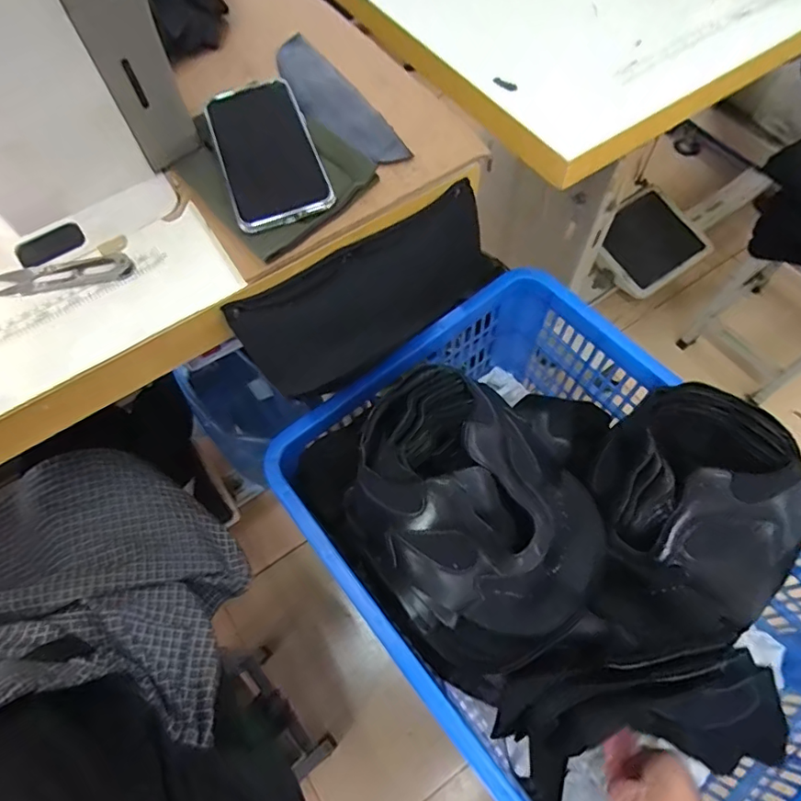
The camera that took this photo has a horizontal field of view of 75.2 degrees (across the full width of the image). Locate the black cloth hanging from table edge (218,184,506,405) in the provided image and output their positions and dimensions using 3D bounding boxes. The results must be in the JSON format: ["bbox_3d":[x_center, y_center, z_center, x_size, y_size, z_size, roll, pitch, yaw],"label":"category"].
[{"bbox_3d":[-0.019,-0.092,0.474,0.242,0.111,0.014,-32,35,-12],"label":"black cloth hanging from table edge"}]

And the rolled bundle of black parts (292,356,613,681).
[{"bbox_3d":[0.068,0.104,0.480,0.224,0.152,0.255,-36,68,-13],"label":"rolled bundle of black parts"}]

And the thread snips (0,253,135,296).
[{"bbox_3d":[-0.280,-0.105,0.428,0.119,0.013,0.024,-10,65,-2],"label":"thread snips"}]

